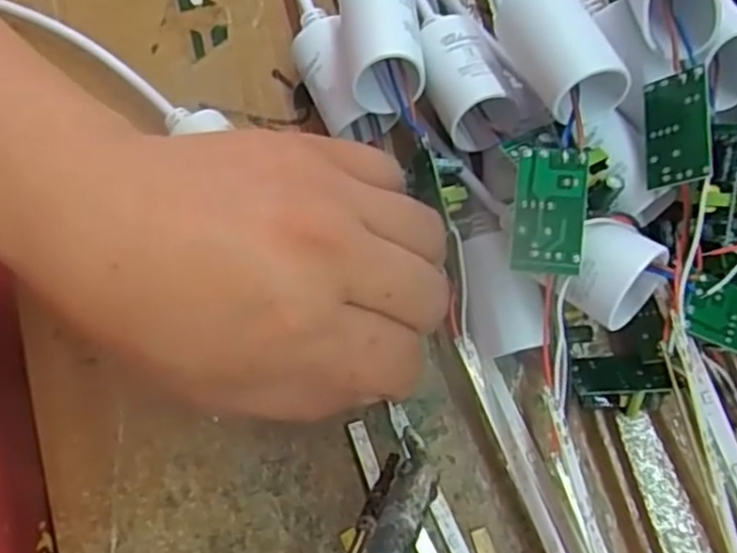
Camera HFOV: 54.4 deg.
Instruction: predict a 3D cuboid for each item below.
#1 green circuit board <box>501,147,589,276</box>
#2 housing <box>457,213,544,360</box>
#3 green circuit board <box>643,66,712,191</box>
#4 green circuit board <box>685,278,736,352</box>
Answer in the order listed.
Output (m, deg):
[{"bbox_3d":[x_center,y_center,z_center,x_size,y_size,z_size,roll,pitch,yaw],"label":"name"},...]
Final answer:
[{"bbox_3d":[0.054,-0.020,0.219,0.022,0.009,0.038,5,80,1],"label":"green circuit board"},{"bbox_3d":[0.047,0.005,0.263,0.024,0.029,0.049,-5,77,-1],"label":"housing"},{"bbox_3d":[0.094,-0.045,0.219,0.004,0.020,0.034,10,75,-38],"label":"green circuit board"},{"bbox_3d":[0.120,0.014,0.234,0.036,0.006,0.019,21,87,-11],"label":"green circuit board"}]

